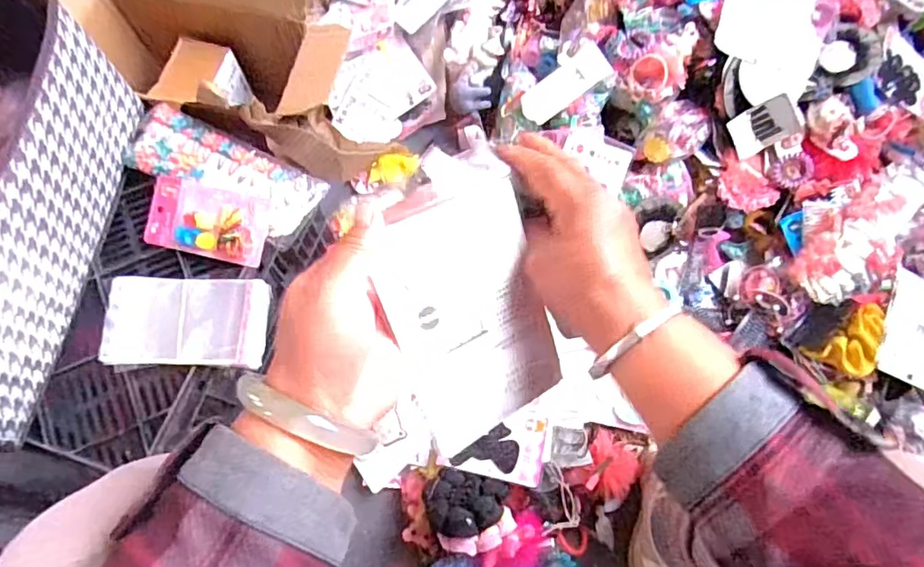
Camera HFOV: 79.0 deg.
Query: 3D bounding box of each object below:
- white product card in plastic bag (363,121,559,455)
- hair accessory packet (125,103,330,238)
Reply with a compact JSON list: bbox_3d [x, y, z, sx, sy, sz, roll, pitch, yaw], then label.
[{"bbox_3d":[0.001,0.007,0.326,0.095,0.018,0.163,-24,108,-24],"label":"white product card in plastic bag"},{"bbox_3d":[-0.279,-0.133,0.658,0.229,0.029,0.084,25,73,8],"label":"hair accessory packet"}]

